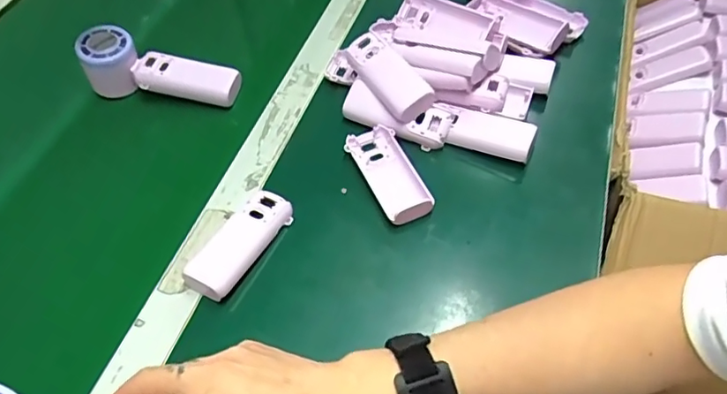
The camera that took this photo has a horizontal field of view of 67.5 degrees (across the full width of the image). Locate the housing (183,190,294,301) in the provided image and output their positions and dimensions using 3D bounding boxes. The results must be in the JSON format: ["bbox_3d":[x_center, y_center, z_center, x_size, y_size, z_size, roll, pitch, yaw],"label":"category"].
[{"bbox_3d":[-0.104,0.039,0.465,0.043,0.026,0.105,25,60,19],"label":"housing"}]

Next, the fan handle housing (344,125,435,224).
[{"bbox_3d":[0.024,-0.020,0.499,0.042,0.021,0.106,-23,57,-13],"label":"fan handle housing"}]

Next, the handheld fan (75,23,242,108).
[{"bbox_3d":[-0.218,-0.130,0.575,0.164,0.058,0.055,13,57,12],"label":"handheld fan"}]

